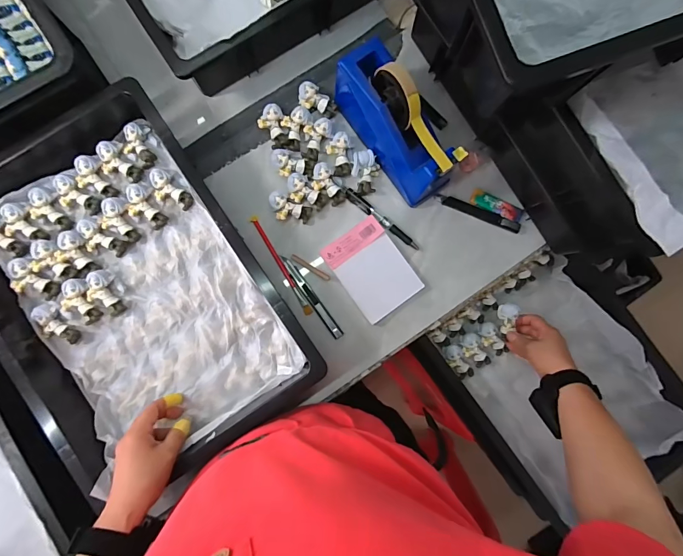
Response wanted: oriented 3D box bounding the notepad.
[{"bbox_3d":[0.046,-0.013,0.534,0.093,0.012,0.130,-36,89,-5],"label":"notepad"}]

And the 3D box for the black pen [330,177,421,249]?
[{"bbox_3d":[0.049,-0.094,0.540,0.161,0.015,0.013,38,85,0],"label":"black pen"}]

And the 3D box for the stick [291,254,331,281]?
[{"bbox_3d":[-0.044,-0.015,0.526,0.063,0.004,0.009,32,85,-1],"label":"stick"}]

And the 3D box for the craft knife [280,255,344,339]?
[{"bbox_3d":[-0.043,0.027,0.523,0.014,0.008,0.141,-35,89,-5],"label":"craft knife"}]

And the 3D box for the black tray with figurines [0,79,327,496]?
[{"bbox_3d":[-0.272,0.019,0.461,0.315,0.073,0.441,-34,89,-5],"label":"black tray with figurines"}]

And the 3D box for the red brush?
[{"bbox_3d":[-0.085,-0.019,0.526,0.012,0.006,0.162,-29,88,-5],"label":"red brush"}]

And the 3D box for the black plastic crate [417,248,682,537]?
[{"bbox_3d":[0.354,0.167,0.594,0.313,0.107,0.348,-32,88,-5],"label":"black plastic crate"}]

